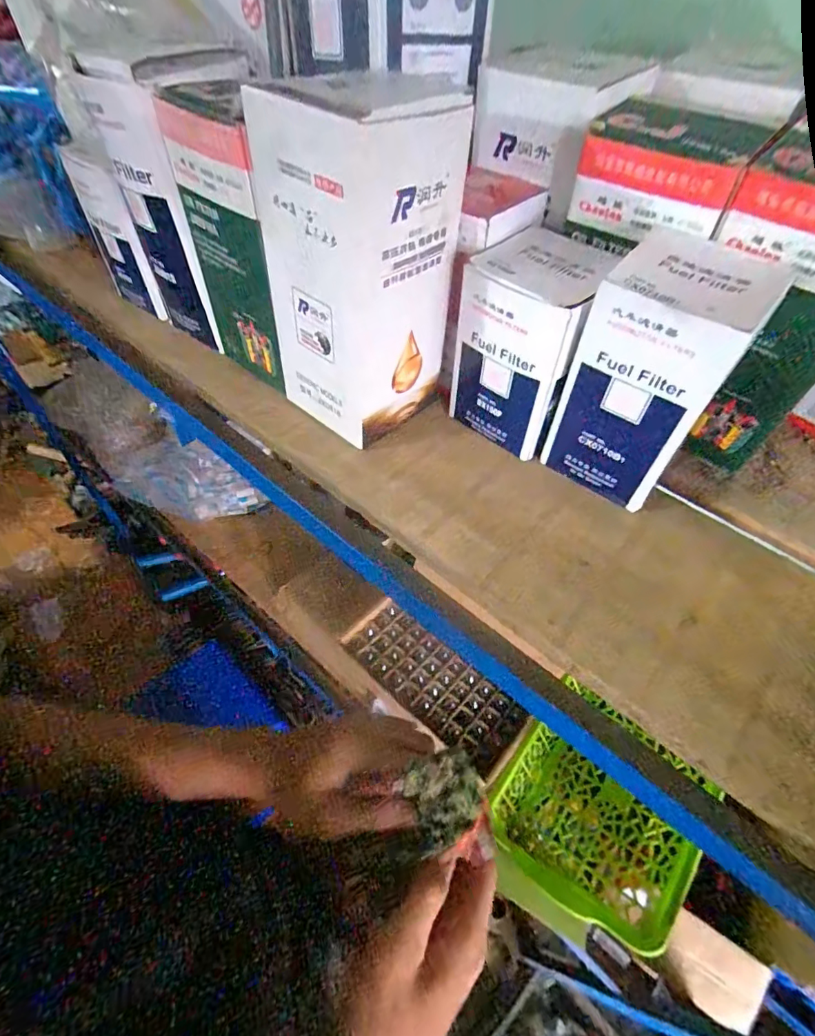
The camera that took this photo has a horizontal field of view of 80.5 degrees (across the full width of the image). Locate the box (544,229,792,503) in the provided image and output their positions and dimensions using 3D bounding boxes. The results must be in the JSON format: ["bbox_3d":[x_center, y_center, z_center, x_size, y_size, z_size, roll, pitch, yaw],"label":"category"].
[{"bbox_3d":[0.166,-0.096,0.336,0.082,0.155,0.082,34,58,21],"label":"box"}]

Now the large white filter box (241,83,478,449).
[{"bbox_3d":[-0.035,-0.180,0.346,0.099,0.212,0.101,36,58,22],"label":"large white filter box"}]

